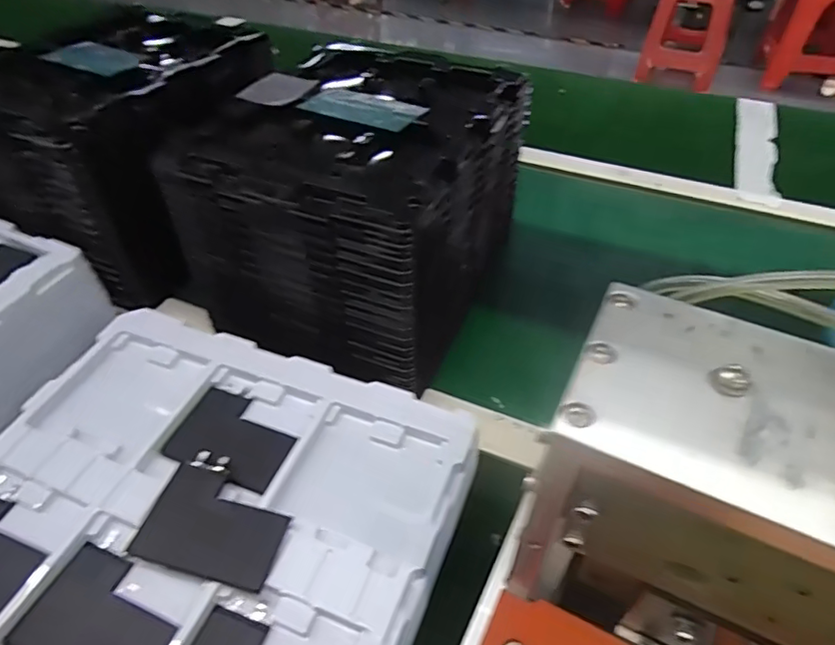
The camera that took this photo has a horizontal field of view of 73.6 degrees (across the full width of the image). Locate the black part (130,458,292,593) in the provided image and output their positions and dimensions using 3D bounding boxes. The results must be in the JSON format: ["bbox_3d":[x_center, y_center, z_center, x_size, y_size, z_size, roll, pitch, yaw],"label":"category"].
[{"bbox_3d":[-0.125,0.125,0.349,0.087,0.005,0.058,11,47,11],"label":"black part"}]

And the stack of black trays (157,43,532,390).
[{"bbox_3d":[-0.045,-0.116,0.523,0.222,0.181,0.264,17,49,16],"label":"stack of black trays"}]

